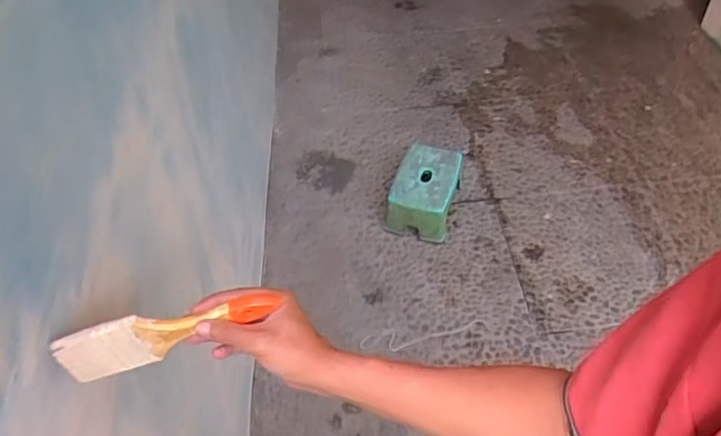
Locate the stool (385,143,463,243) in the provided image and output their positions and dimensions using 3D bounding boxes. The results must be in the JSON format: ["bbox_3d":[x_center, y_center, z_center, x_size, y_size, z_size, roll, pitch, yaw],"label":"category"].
[{"bbox_3d":[0.215,-0.093,1.860,0.194,0.167,0.294,16,51,16],"label":"stool"}]

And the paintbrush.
[{"bbox_3d":[-0.182,0.108,0.548,0.203,0.058,0.017,-16,49,0],"label":"paintbrush"}]

